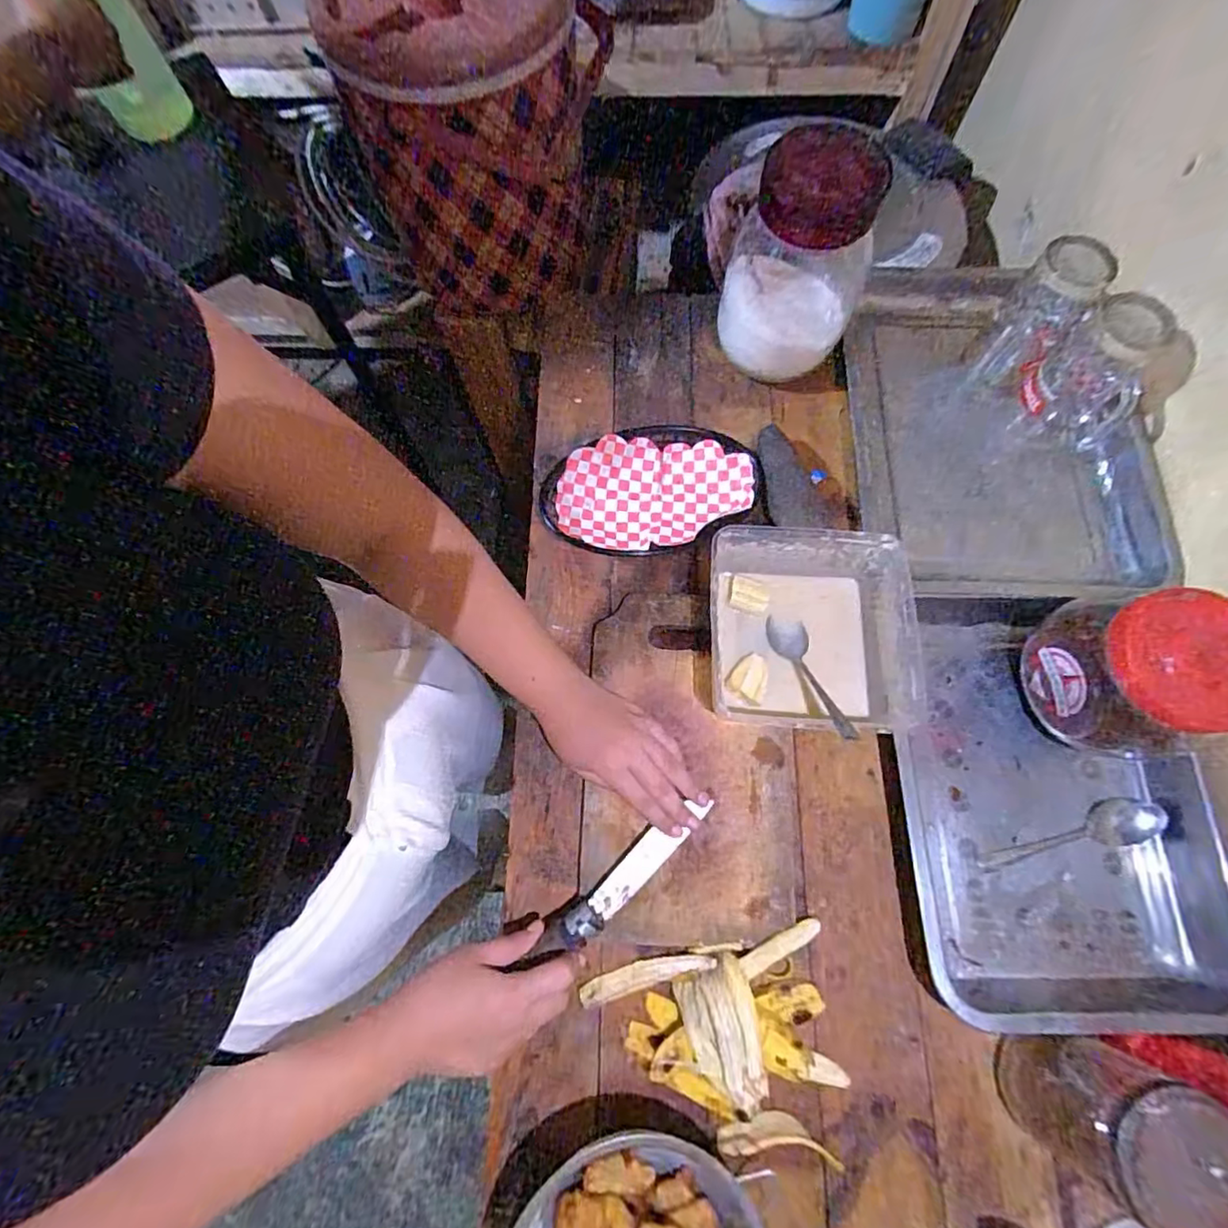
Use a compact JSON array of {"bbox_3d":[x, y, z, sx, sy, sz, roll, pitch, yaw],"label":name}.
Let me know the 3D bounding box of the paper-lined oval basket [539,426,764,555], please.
[{"bbox_3d":[0.037,-0.121,0.591,0.212,0.038,0.126,-8,75,-4],"label":"paper-lined oval basket"}]

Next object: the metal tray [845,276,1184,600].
[{"bbox_3d":[0.395,-0.195,0.603,0.287,0.049,0.359,-2,74,-2],"label":"metal tray"}]

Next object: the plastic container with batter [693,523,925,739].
[{"bbox_3d":[0.165,0.016,0.519,0.170,0.074,0.163,4,74,-1],"label":"plastic container with batter"}]

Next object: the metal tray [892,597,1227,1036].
[{"bbox_3d":[0.373,0.151,0.496,0.242,0.051,0.332,4,74,0],"label":"metal tray"}]

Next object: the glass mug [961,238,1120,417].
[{"bbox_3d":[0.418,-0.294,0.587,0.066,0.133,0.065,0,74,-2],"label":"glass mug"}]

